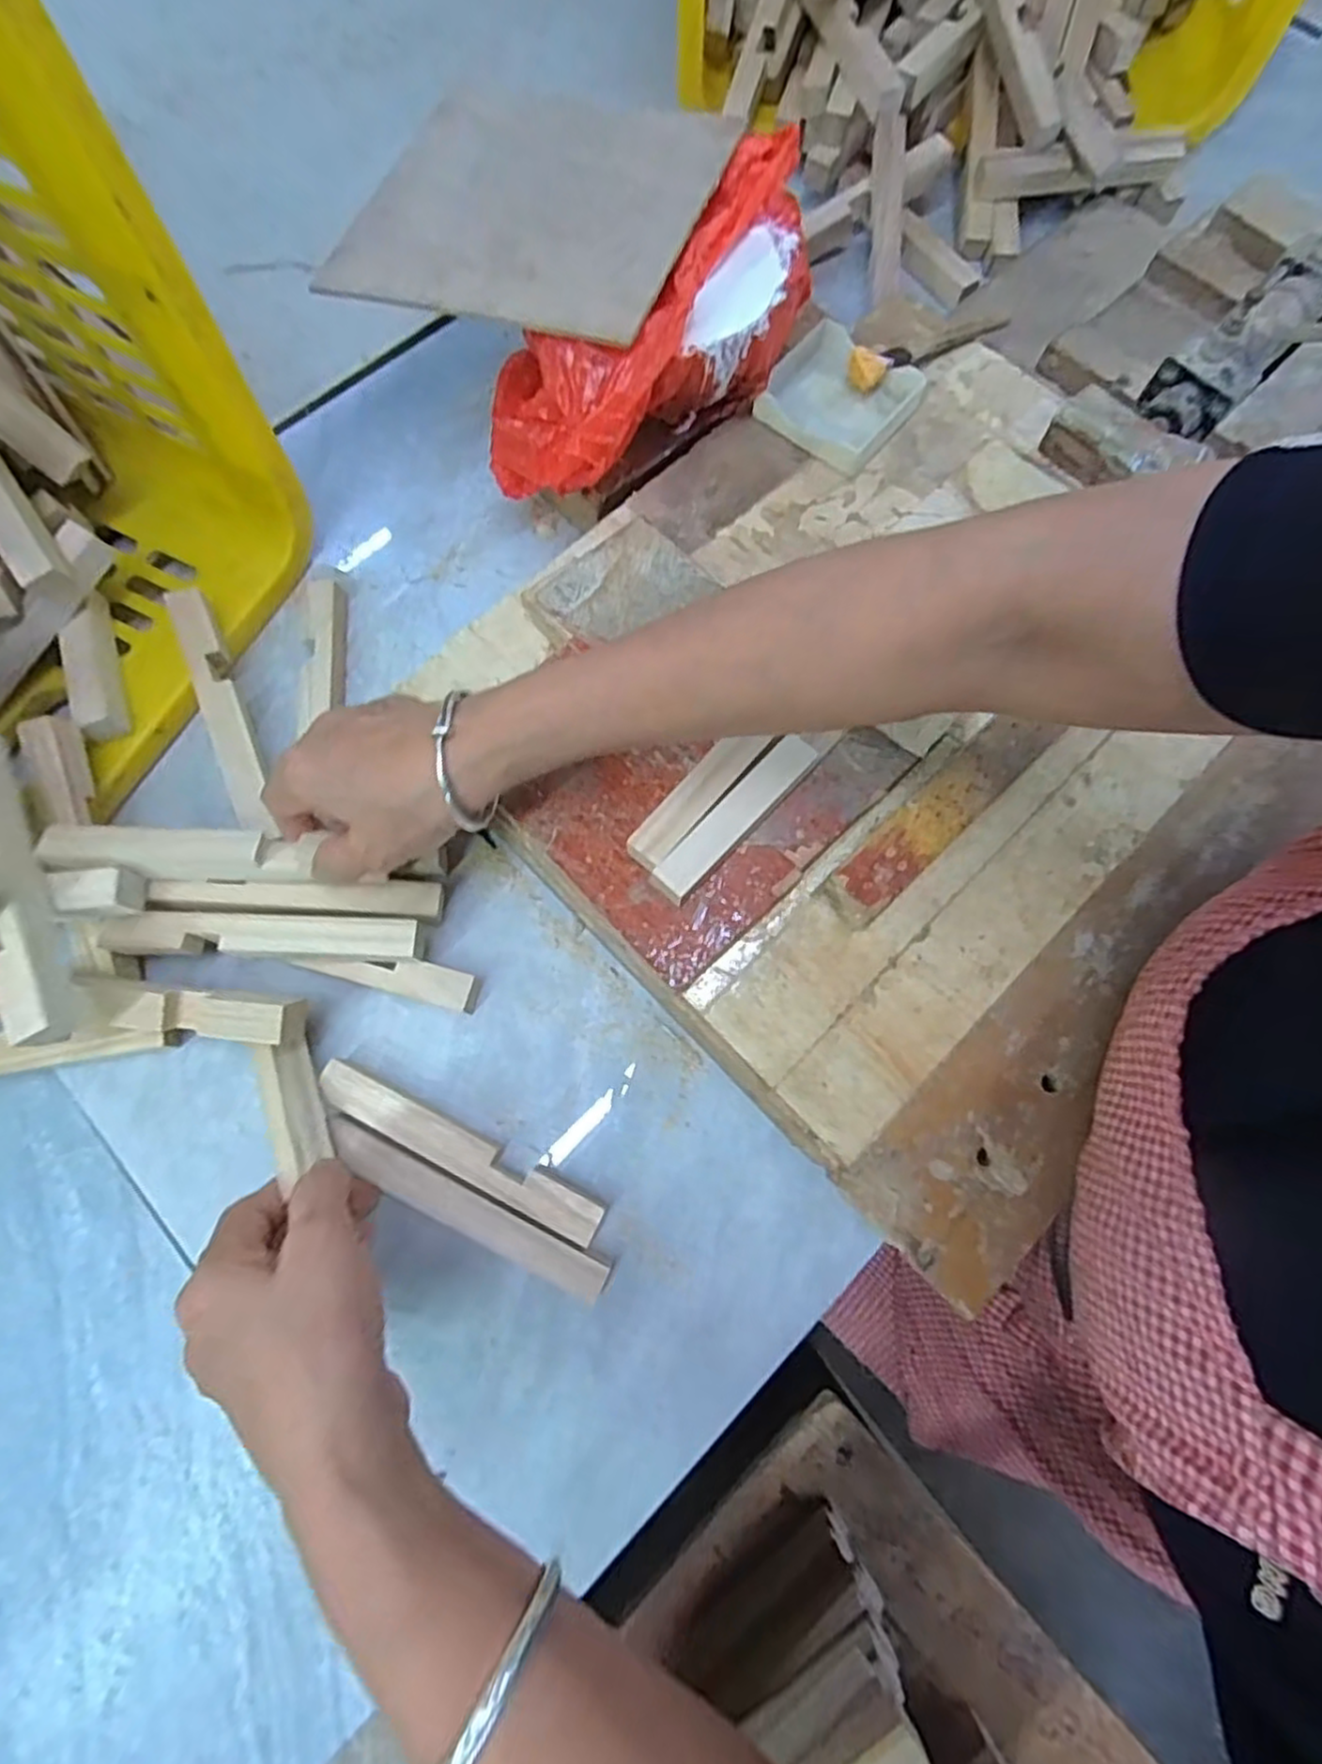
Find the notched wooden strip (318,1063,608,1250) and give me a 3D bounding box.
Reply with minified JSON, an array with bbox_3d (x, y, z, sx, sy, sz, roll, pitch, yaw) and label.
[{"bbox_3d":[-0.096,0.128,0.349,0.148,0.018,0.019,26,75,6],"label":"notched wooden strip"}]

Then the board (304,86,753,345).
[{"bbox_3d":[-0.067,-0.362,0.384,0.176,0.009,0.178,20,73,10],"label":"board"}]

